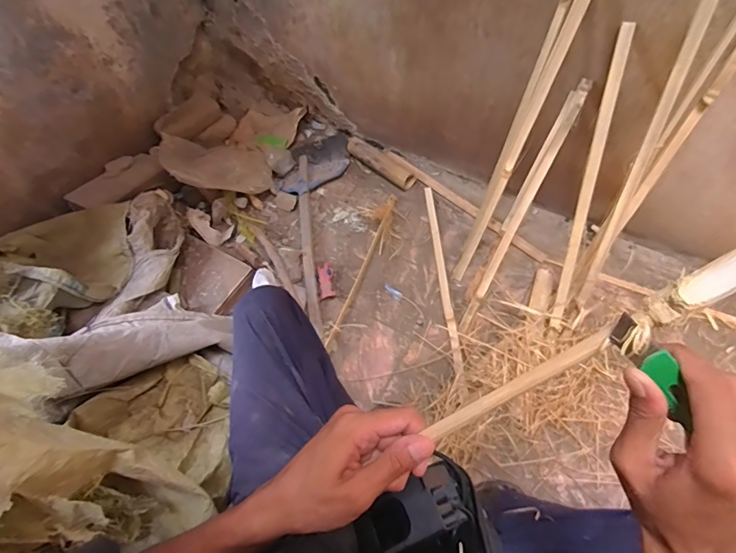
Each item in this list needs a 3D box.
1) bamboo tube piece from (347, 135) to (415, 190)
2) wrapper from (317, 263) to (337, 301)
[{"bbox_3d":[0.036,-0.359,1.355,0.253,0.047,0.057,38,70,22],"label":"bamboo tube piece"},{"bbox_3d":[-0.113,0.011,1.172,0.041,0.025,0.113,-9,61,-1],"label":"wrapper"}]

